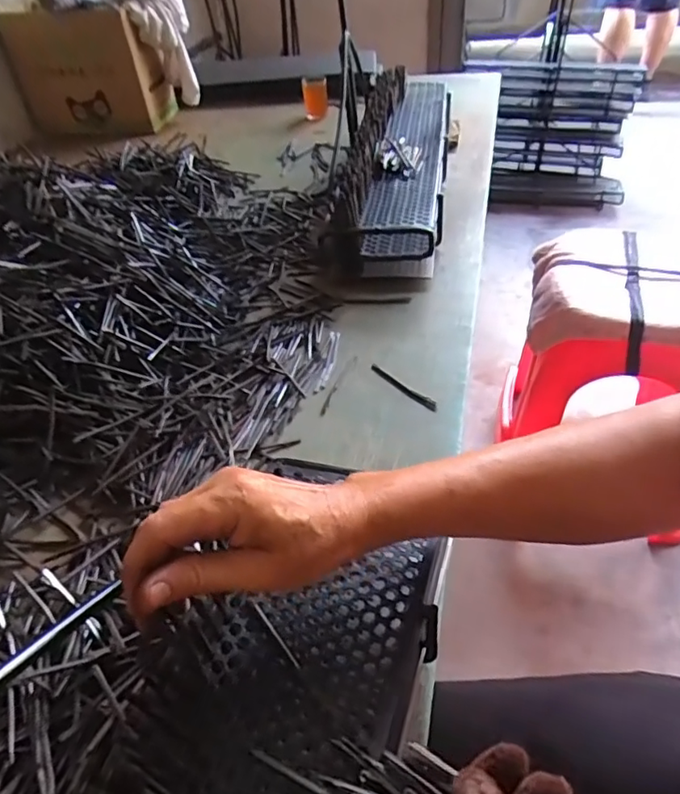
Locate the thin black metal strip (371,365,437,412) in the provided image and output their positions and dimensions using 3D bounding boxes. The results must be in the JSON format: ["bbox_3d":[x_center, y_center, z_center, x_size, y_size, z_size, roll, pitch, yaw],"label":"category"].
[{"bbox_3d":[0.065,-0.011,0.600,0.014,0.006,0.096,-32,51,-27],"label":"thin black metal strip"}]

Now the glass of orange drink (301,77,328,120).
[{"bbox_3d":[-0.055,-0.671,1.249,0.055,0.075,0.043,-5,44,2],"label":"glass of orange drink"}]

